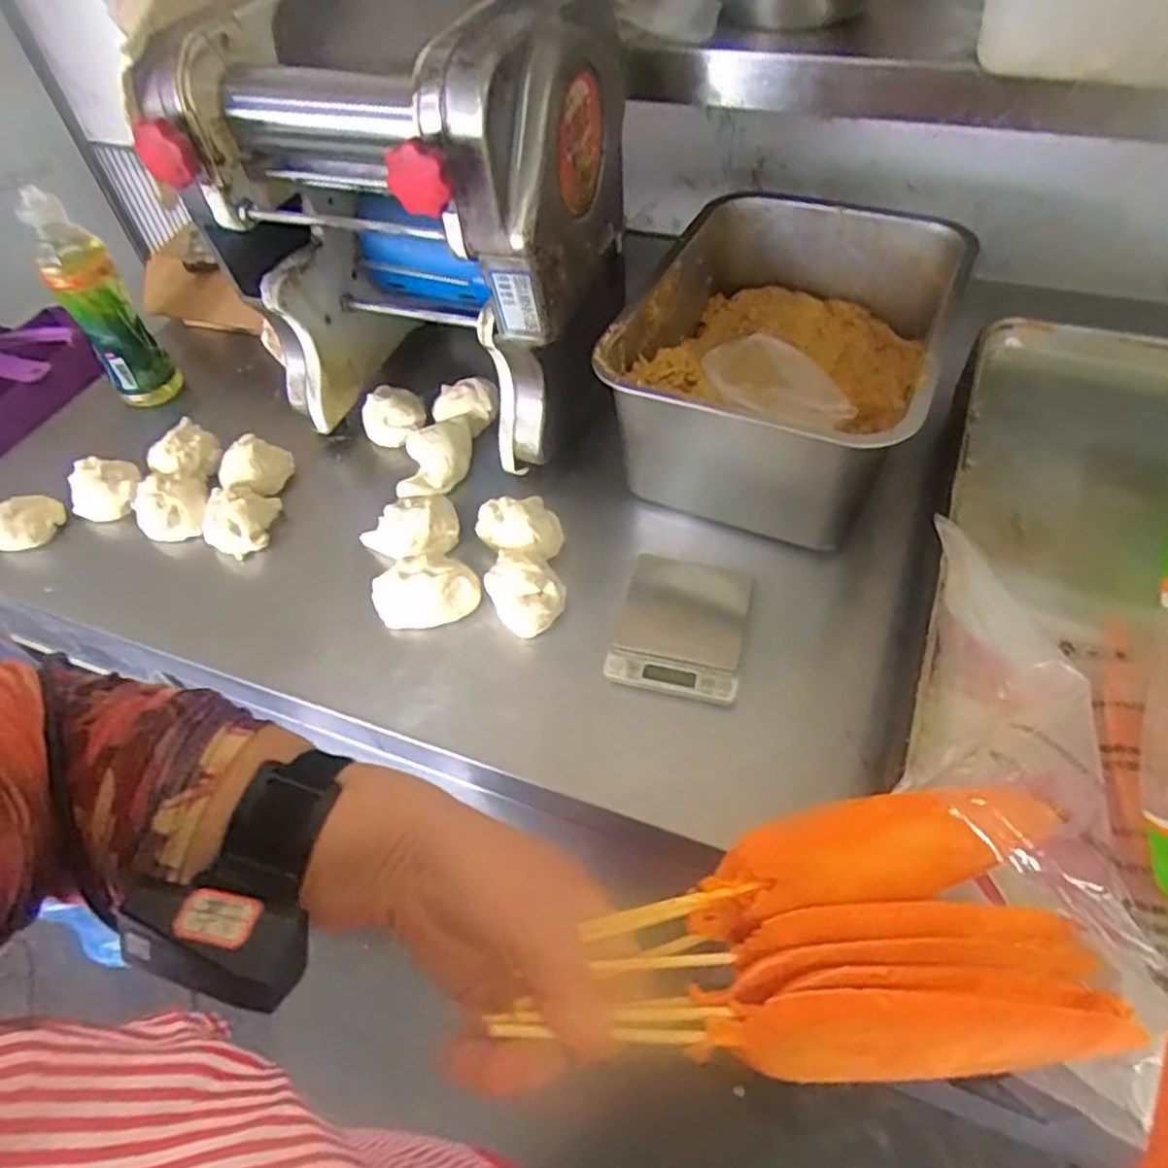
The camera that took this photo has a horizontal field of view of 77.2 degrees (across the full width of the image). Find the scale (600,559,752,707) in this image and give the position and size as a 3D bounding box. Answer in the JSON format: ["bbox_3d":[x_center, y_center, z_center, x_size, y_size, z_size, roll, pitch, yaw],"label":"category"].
[{"bbox_3d":[0.081,0.032,0.603,0.101,0.020,0.123,11,53,12],"label":"scale"}]

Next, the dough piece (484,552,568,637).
[{"bbox_3d":[-0.050,0.002,0.621,0.064,0.036,0.074,-23,54,-13],"label":"dough piece"}]

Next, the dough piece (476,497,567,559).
[{"bbox_3d":[-0.058,-0.050,0.665,0.073,0.035,0.060,-13,52,-6],"label":"dough piece"}]

